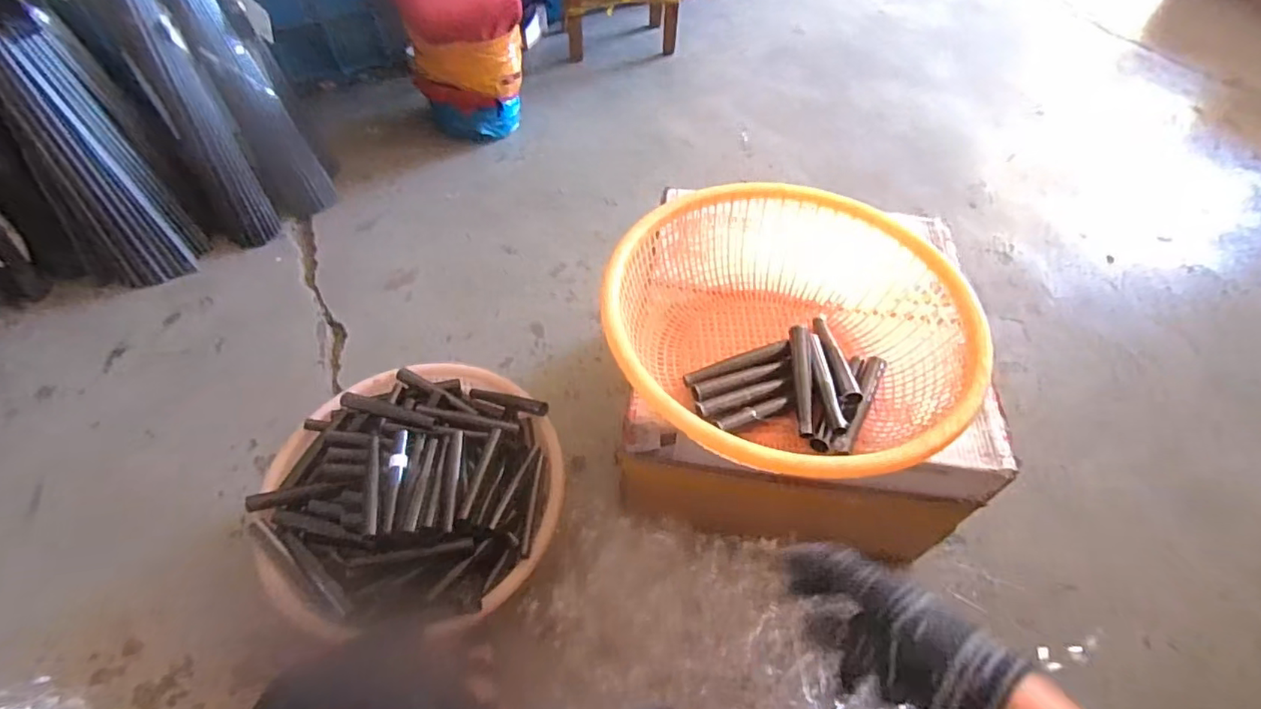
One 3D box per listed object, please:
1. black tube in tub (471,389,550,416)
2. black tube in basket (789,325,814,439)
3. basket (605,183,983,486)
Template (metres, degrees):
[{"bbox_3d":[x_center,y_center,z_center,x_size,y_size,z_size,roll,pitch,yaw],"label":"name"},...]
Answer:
[{"bbox_3d":[-0.187,0.070,0.876,0.128,0.021,0.021,13,55,8],"label":"black tube in tub"},{"bbox_3d":[0.203,0.029,0.674,0.023,0.019,0.149,6,54,3],"label":"black tube in basket"},{"bbox_3d":[0.174,-0.028,0.678,0.397,0.138,0.394,1,54,-1],"label":"basket"}]

